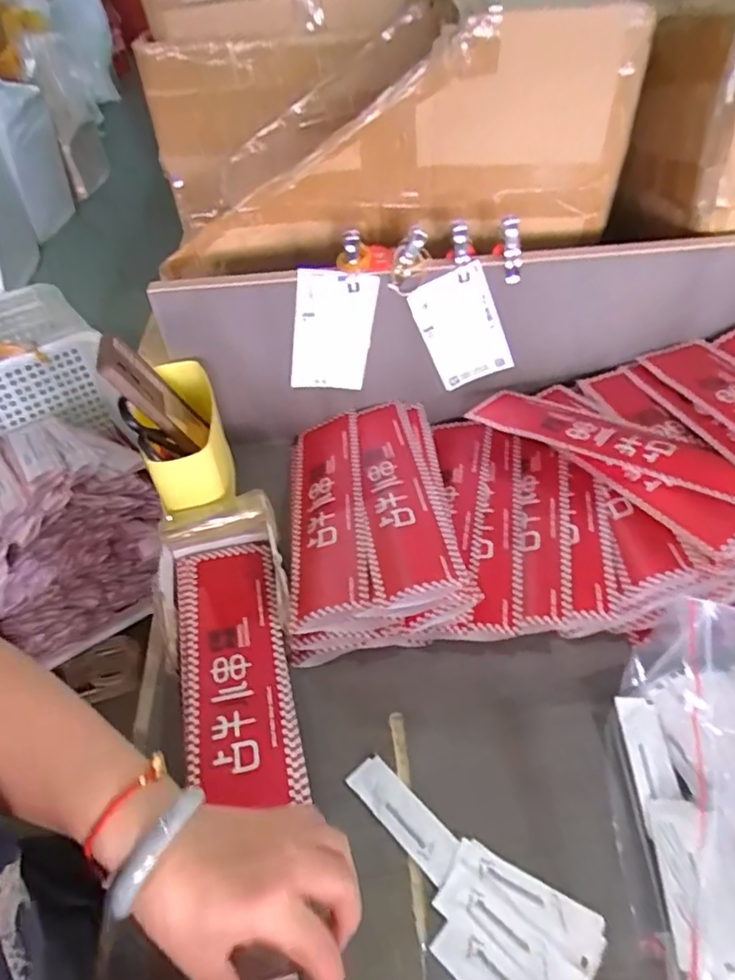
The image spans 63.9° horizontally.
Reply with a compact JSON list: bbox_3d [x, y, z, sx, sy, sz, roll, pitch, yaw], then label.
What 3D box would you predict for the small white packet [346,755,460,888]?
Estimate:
[{"bbox_3d":[0.026,0.231,0.419,0.030,0.005,0.089,-38,54,-24],"label":"small white packet"}]

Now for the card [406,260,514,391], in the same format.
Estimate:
[{"bbox_3d":[0.098,-0.165,0.613,0.077,0.131,0.007,-19,45,16],"label":"card"}]

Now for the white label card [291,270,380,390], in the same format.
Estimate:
[{"bbox_3d":[-0.035,-0.157,0.599,0.078,0.132,0.005,-4,49,-14],"label":"white label card"}]

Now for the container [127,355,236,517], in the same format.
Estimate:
[{"bbox_3d":[-0.175,-0.052,0.573,0.070,0.073,0.150,-17,49,-11],"label":"container"}]

